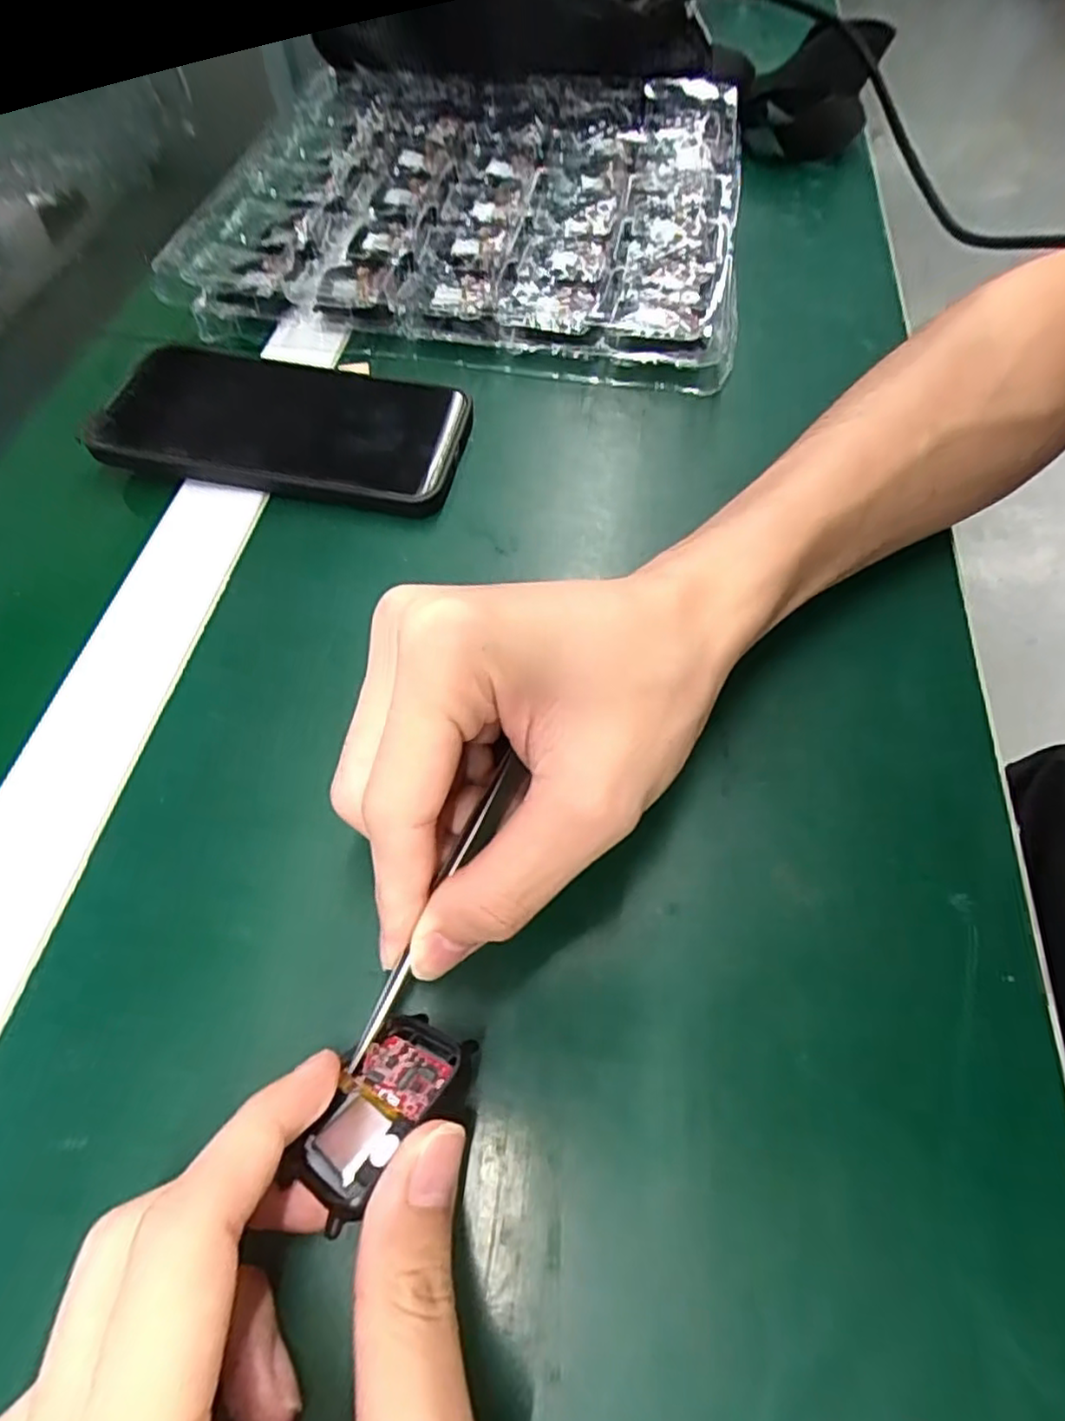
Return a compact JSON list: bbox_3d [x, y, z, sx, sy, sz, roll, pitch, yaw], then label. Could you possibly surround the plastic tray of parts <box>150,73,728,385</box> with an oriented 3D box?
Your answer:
[{"bbox_3d":[-0.030,-0.304,0.399,0.307,0.033,0.276,11,61,5],"label":"plastic tray of parts"}]

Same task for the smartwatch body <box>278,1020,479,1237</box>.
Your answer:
[{"bbox_3d":[-0.038,0.100,0.169,0.032,0.008,0.048,-2,30,42],"label":"smartwatch body"}]

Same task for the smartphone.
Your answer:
[{"bbox_3d":[-0.114,-0.133,0.308,0.162,0.017,0.080,10,60,4],"label":"smartphone"}]

